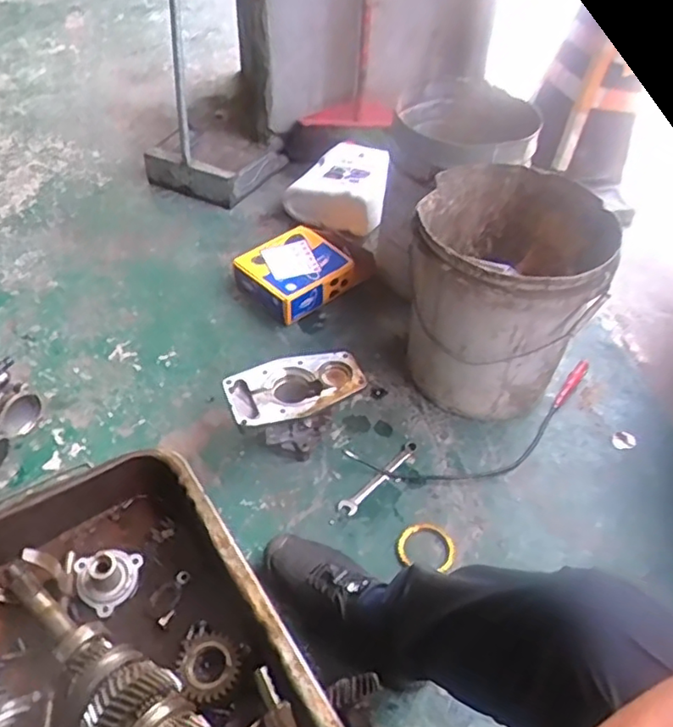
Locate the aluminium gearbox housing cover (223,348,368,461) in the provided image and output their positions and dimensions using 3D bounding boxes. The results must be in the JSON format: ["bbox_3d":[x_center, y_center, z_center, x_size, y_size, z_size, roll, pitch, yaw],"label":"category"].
[{"bbox_3d":[-0.064,0.068,0.989,0.204,0.120,0.111,-13,48,-16],"label":"aluminium gearbox housing cover"}]

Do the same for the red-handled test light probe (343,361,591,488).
[{"bbox_3d":[0.265,0.111,1.035,0.491,0.029,0.140,-17,49,-18],"label":"red-handled test light probe"}]

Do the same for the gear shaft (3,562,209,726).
[{"bbox_3d":[-0.263,0.358,0.710,0.403,0.082,0.098,31,52,25],"label":"gear shaft"}]

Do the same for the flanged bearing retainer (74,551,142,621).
[{"bbox_3d":[-0.296,0.271,0.819,0.083,0.056,0.077,2,46,-2],"label":"flanged bearing retainer"}]

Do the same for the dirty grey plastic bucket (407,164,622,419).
[{"bbox_3d":[0.272,-0.117,1.059,0.305,0.331,0.337,18,48,14],"label":"dirty grey plastic bucket"}]

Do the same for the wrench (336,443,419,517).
[{"bbox_3d":[0.068,0.176,0.986,0.028,0.010,0.174,33,53,26],"label":"wrench"}]

